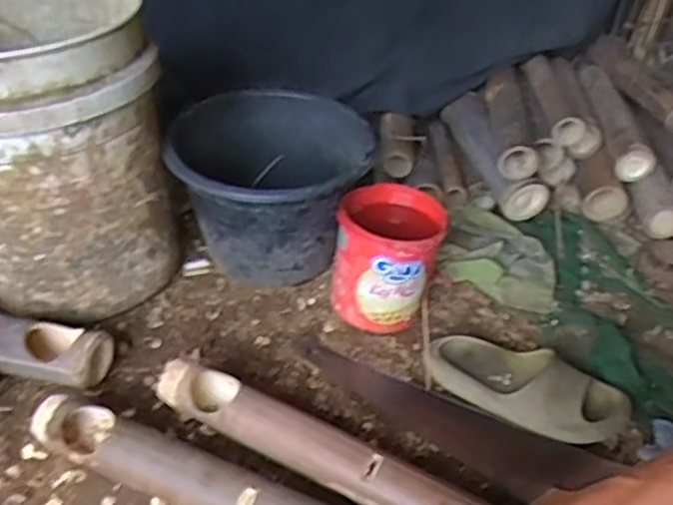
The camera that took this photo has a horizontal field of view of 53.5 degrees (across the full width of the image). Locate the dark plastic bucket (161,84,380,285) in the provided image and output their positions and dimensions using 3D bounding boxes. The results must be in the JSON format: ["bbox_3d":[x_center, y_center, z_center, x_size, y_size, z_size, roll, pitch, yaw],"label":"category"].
[{"bbox_3d":[-0.095,-0.084,0.961,0.263,0.208,0.231,5,36,0],"label":"dark plastic bucket"}]

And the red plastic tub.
[{"bbox_3d":[0.070,0.003,0.923,0.135,0.152,0.147,3,37,-3],"label":"red plastic tub"}]

